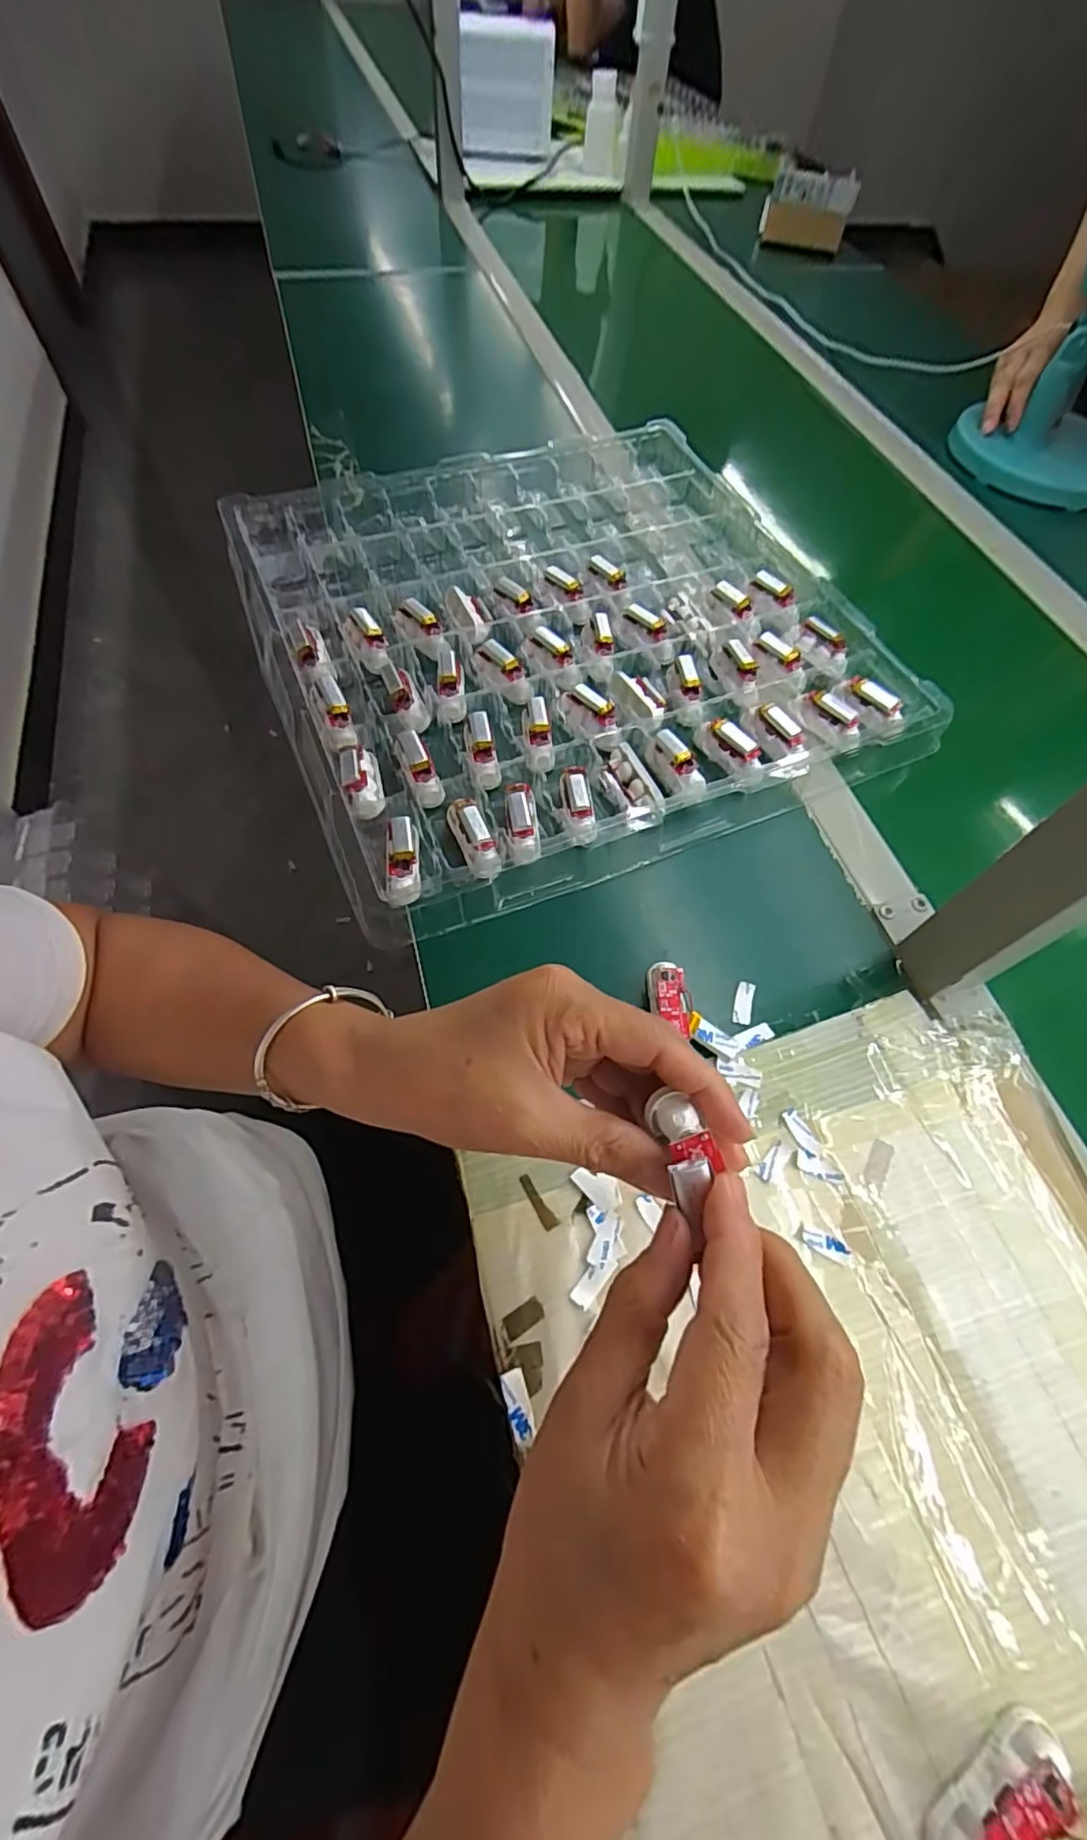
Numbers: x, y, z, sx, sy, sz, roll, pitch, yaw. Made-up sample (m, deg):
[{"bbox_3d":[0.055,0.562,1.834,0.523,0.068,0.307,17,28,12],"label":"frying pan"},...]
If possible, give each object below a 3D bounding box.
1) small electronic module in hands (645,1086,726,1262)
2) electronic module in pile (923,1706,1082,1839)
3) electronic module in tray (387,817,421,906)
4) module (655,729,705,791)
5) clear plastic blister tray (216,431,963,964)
[{"bbox_3d":[0.049,0.079,0.213,0.016,0.014,0.037,-6,45,-6],"label":"small electronic module in hands"},{"bbox_3d":[0.167,0.322,0.223,0.061,0.021,0.019,-30,68,-17],"label":"electronic module in pile"},{"bbox_3d":[-0.091,-0.041,0.396,0.021,0.012,0.058,-7,62,-7],"label":"electronic module in tray"},{"bbox_3d":[0.097,-0.115,0.442,0.018,0.023,0.048,-22,65,-15],"label":"module"},{"bbox_3d":[0.015,-0.250,0.520,0.459,0.035,0.462,-20,65,-14],"label":"clear plastic blister tray"}]

